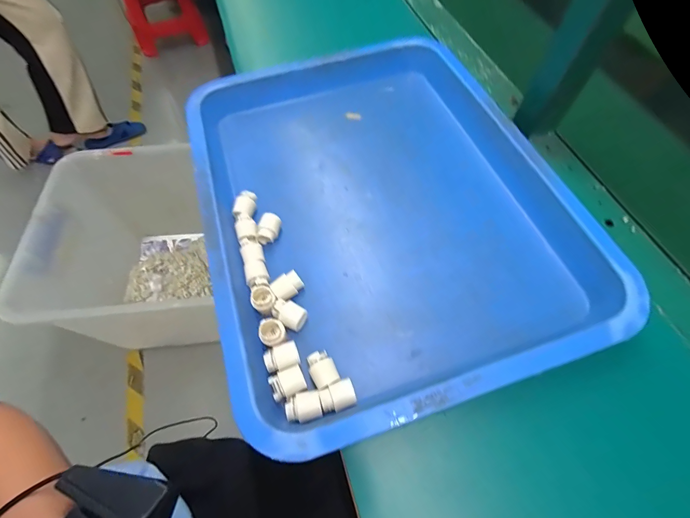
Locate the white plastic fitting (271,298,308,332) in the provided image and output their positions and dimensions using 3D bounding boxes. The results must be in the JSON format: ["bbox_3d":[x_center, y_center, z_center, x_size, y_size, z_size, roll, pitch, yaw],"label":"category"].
[{"bbox_3d":[-0.049,0.049,0.300,0.028,0.016,0.020,24,64,13],"label":"white plastic fitting"}]

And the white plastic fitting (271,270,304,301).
[{"bbox_3d":[-0.053,0.025,0.314,0.027,0.016,0.019,-32,66,-16],"label":"white plastic fitting"}]

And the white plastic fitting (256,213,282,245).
[{"bbox_3d":[-0.076,-0.029,0.344,0.018,0.018,0.027,13,62,7],"label":"white plastic fitting"}]

